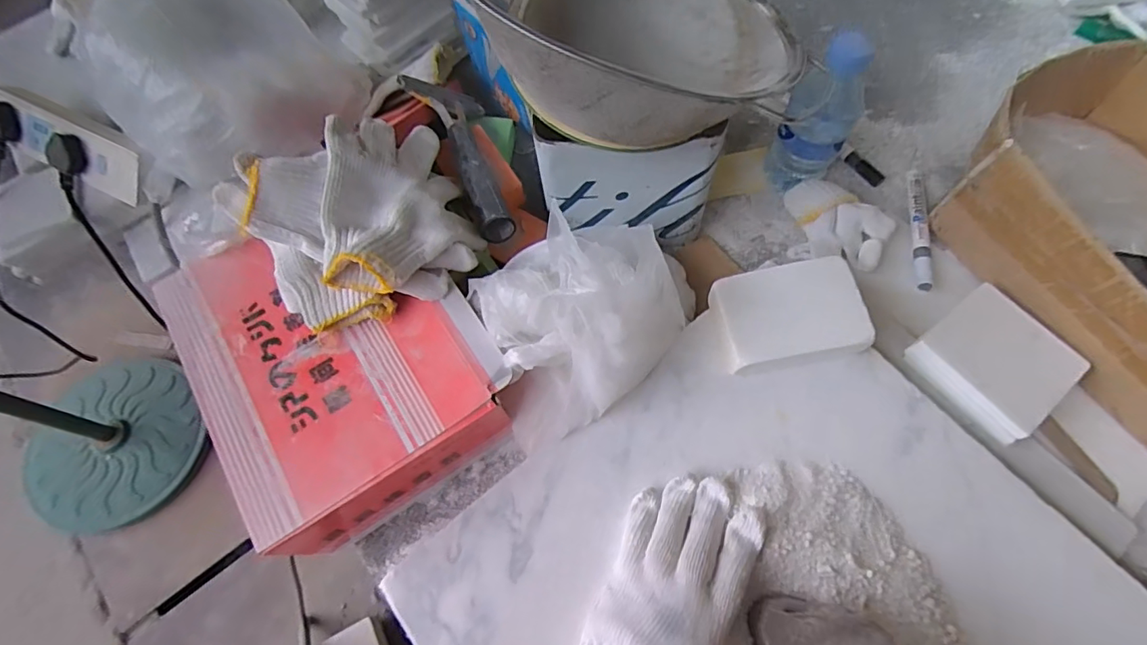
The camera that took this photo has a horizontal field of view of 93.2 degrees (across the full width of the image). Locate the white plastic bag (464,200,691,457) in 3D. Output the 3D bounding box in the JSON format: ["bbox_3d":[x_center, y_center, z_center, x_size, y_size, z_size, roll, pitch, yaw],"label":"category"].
[{"bbox_3d":[-0.005,-0.004,0.415,0.157,0.120,0.132,-41,71,-15],"label":"white plastic bag"}]

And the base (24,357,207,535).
[{"bbox_3d":[-1.063,0.290,1.266,0.346,0.069,0.381,38,72,11],"label":"base"}]

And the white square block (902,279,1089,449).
[{"bbox_3d":[0.350,0.032,0.451,0.106,0.026,0.100,-35,70,-12],"label":"white square block"}]

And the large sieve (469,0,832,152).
[{"bbox_3d":[0.023,-0.197,0.386,0.232,0.090,0.247,-18,63,-28],"label":"large sieve"}]

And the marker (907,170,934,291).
[{"bbox_3d":[0.334,-0.093,0.526,0.016,0.018,0.142,11,67,7],"label":"marker"}]

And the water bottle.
[{"bbox_3d":[0.224,-0.183,0.499,0.060,0.143,0.056,28,70,13],"label":"water bottle"}]

